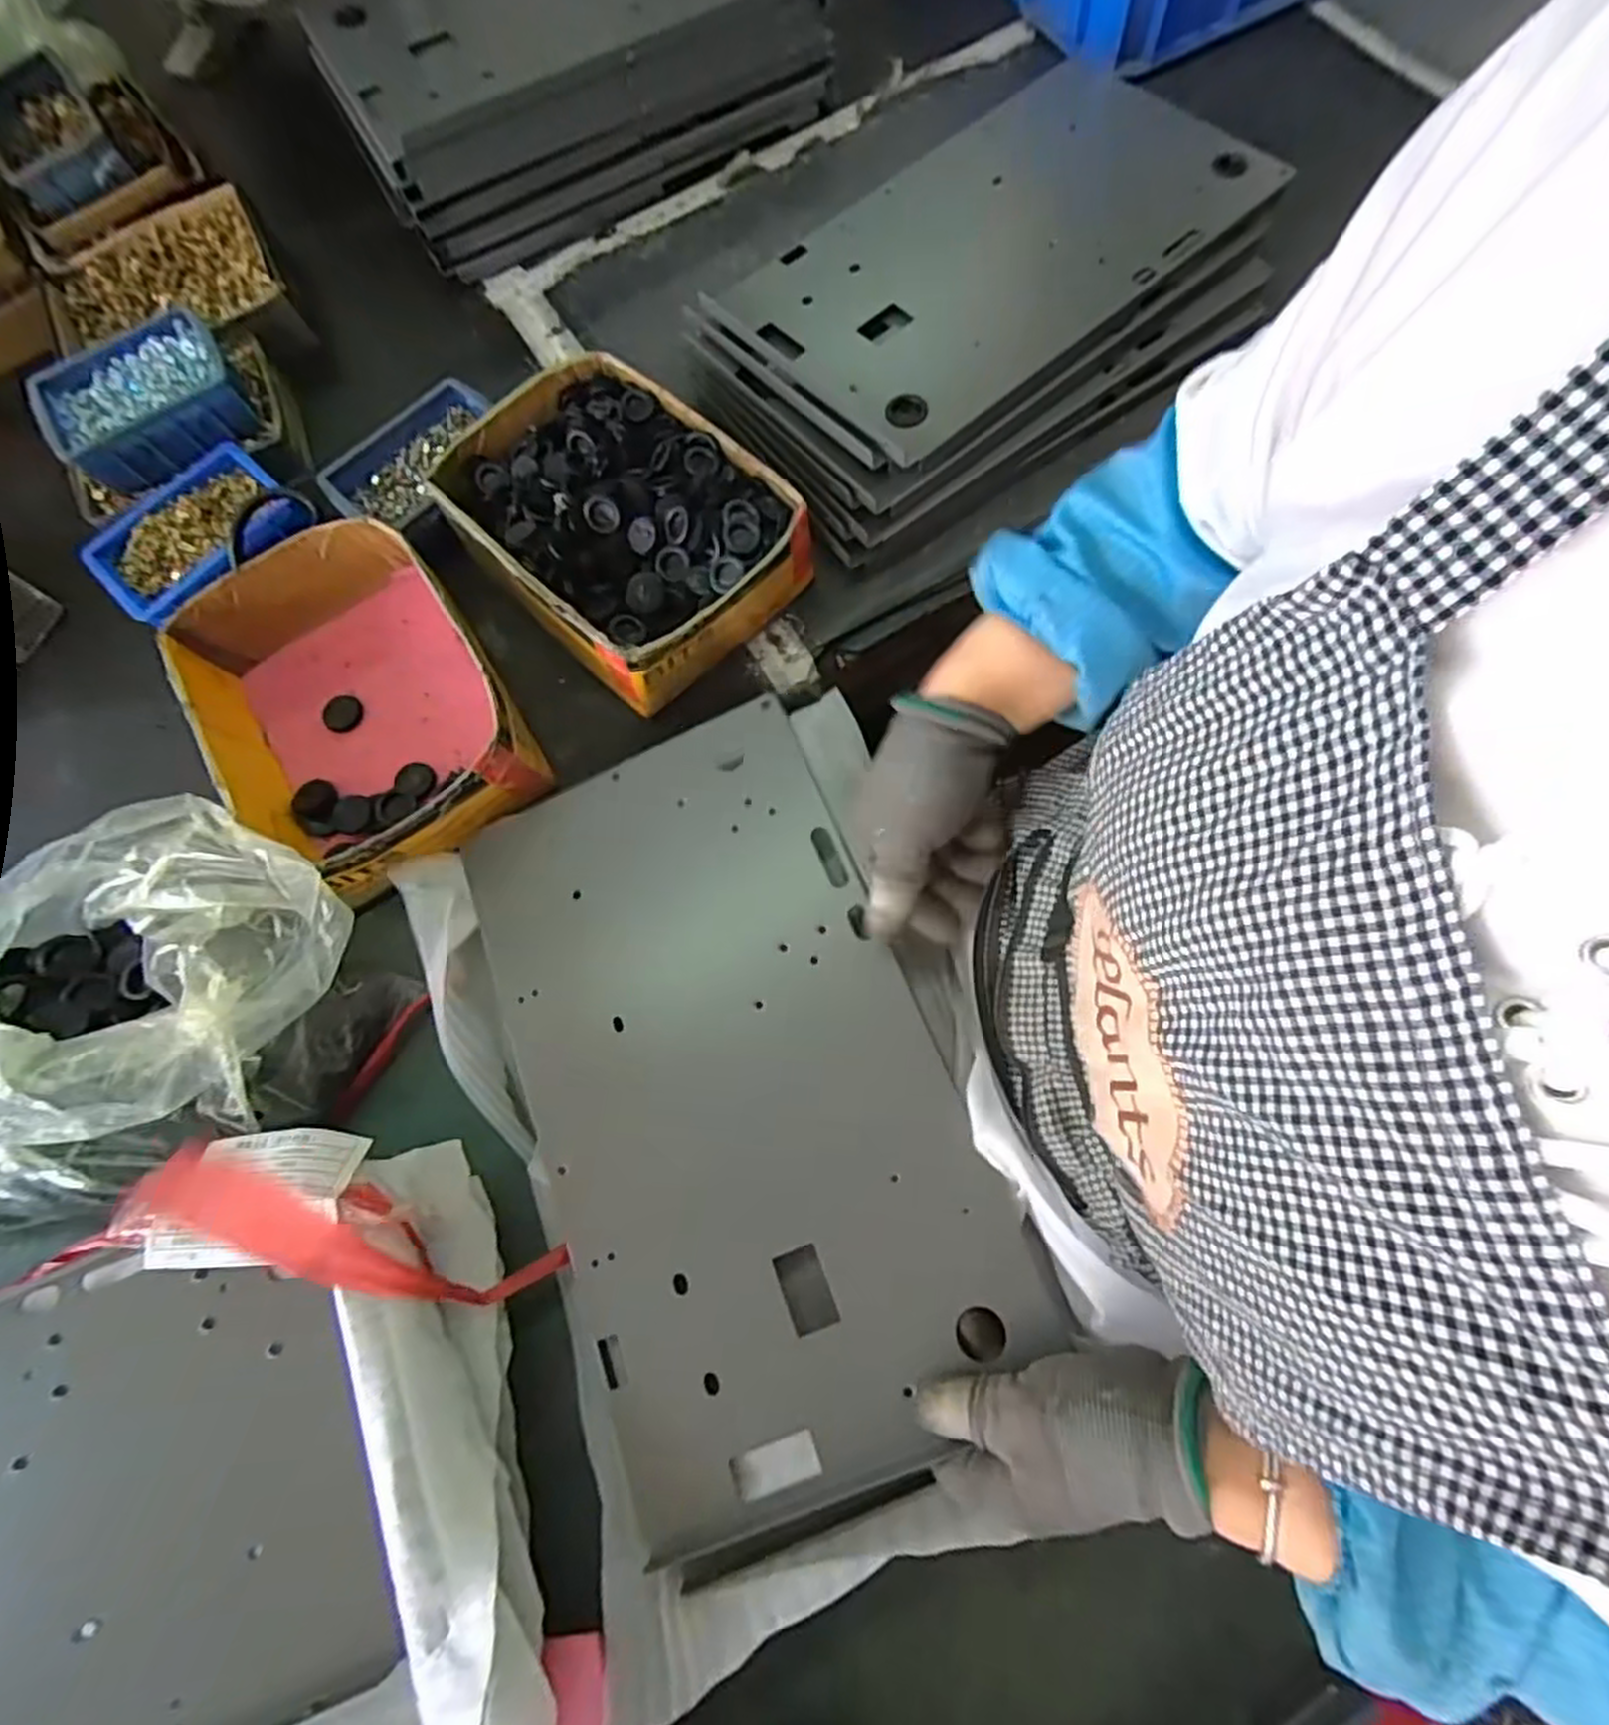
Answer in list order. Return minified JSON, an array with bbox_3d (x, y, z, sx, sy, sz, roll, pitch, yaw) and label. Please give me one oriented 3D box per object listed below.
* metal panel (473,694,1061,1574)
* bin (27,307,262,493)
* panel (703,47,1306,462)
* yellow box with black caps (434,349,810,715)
[{"bbox_3d":[-0.045,0.125,0.449,0.239,0.010,0.419,-24,72,5],"label":"metal panel"},{"bbox_3d":[-0.560,-0.390,0.665,0.152,0.053,0.125,-32,74,-5],"label":"bin"},{"bbox_3d":[0.172,-0.519,0.636,0.459,0.014,0.244,-40,70,-13],"label":"panel"},{"bbox_3d":[-0.142,-0.258,0.591,0.188,0.081,0.271,-41,75,-8],"label":"yellow box with black caps"}]

